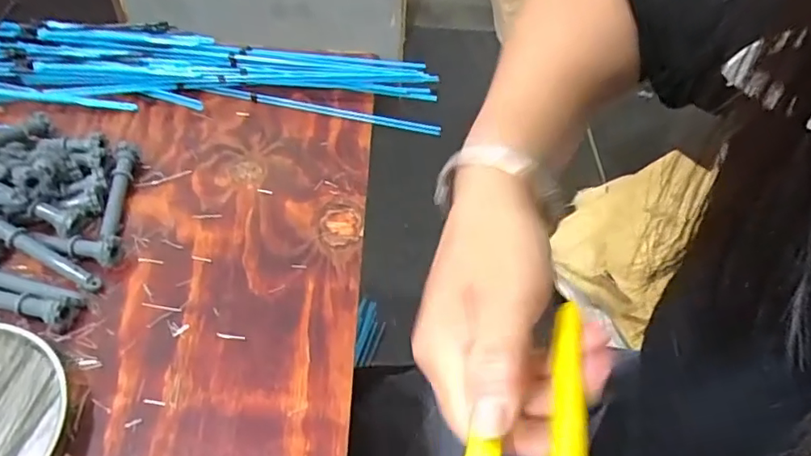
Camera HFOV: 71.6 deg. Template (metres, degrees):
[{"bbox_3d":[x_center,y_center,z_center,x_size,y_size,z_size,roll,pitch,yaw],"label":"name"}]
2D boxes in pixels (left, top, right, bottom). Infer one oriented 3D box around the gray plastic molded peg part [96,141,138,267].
[{"bbox_3d":[-0.215,-0.021,0.417,0.021,0.018,0.114,-6,49,-9],"label":"gray plastic molded peg part"}]

